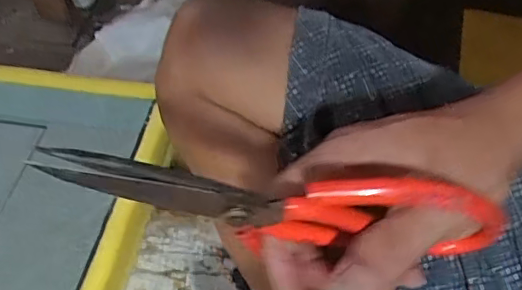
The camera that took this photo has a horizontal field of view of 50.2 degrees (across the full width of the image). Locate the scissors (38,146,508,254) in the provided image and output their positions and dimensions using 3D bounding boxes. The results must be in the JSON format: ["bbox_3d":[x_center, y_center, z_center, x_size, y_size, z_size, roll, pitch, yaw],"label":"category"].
[{"bbox_3d":[0.009,0.025,0.222,0.176,0.046,0.010,6,50,-8],"label":"scissors"}]

